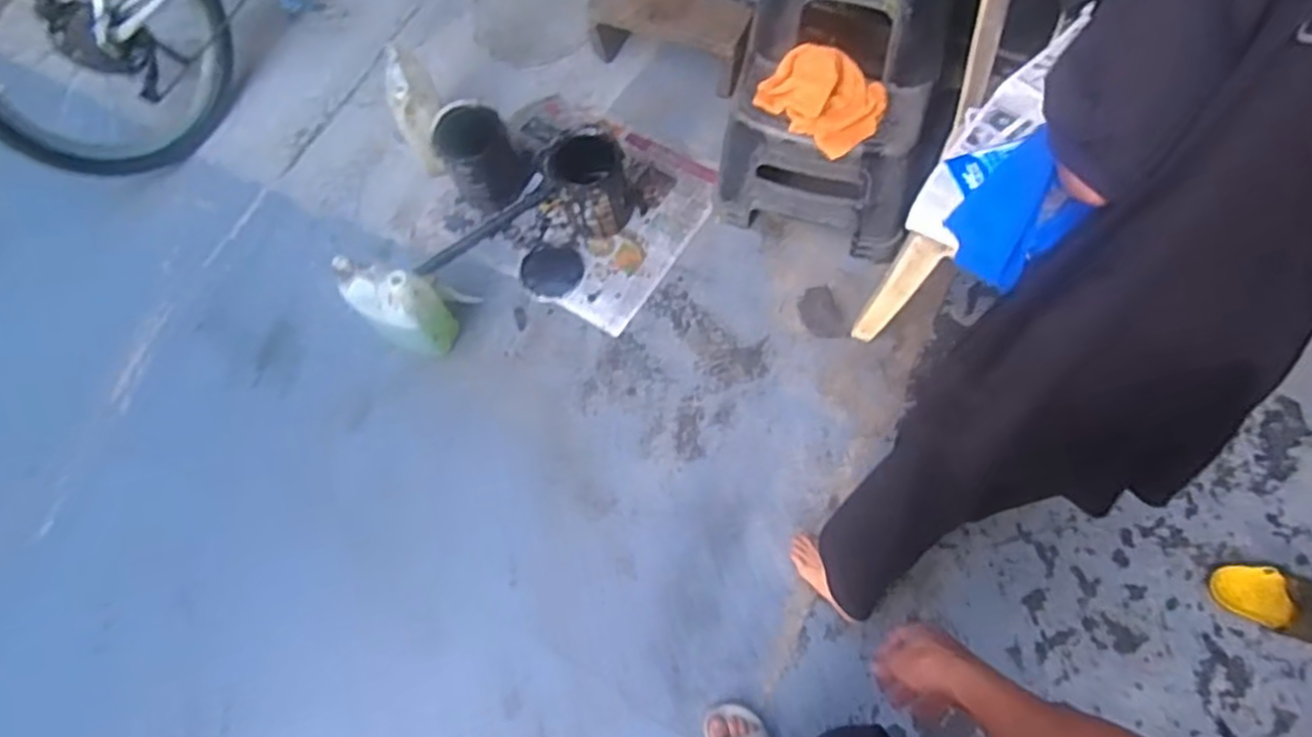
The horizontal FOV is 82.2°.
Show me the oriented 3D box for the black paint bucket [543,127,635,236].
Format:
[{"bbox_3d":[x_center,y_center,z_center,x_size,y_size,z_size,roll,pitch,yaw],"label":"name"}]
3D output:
[{"bbox_3d":[-0.151,-0.420,1.755,0.174,0.212,0.159,-1,66,3],"label":"black paint bucket"}]

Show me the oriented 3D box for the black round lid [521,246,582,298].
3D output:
[{"bbox_3d":[-0.248,-0.235,1.794,0.144,0.009,0.129,7,66,7],"label":"black round lid"}]

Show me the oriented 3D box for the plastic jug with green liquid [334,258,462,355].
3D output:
[{"bbox_3d":[-0.559,-0.127,1.619,0.183,0.234,0.114,6,68,8],"label":"plastic jug with green liquid"}]

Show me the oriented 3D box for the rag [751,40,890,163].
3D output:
[{"bbox_3d":[0.323,-0.537,1.486,0.239,0.086,0.167,25,72,15],"label":"rag"}]

